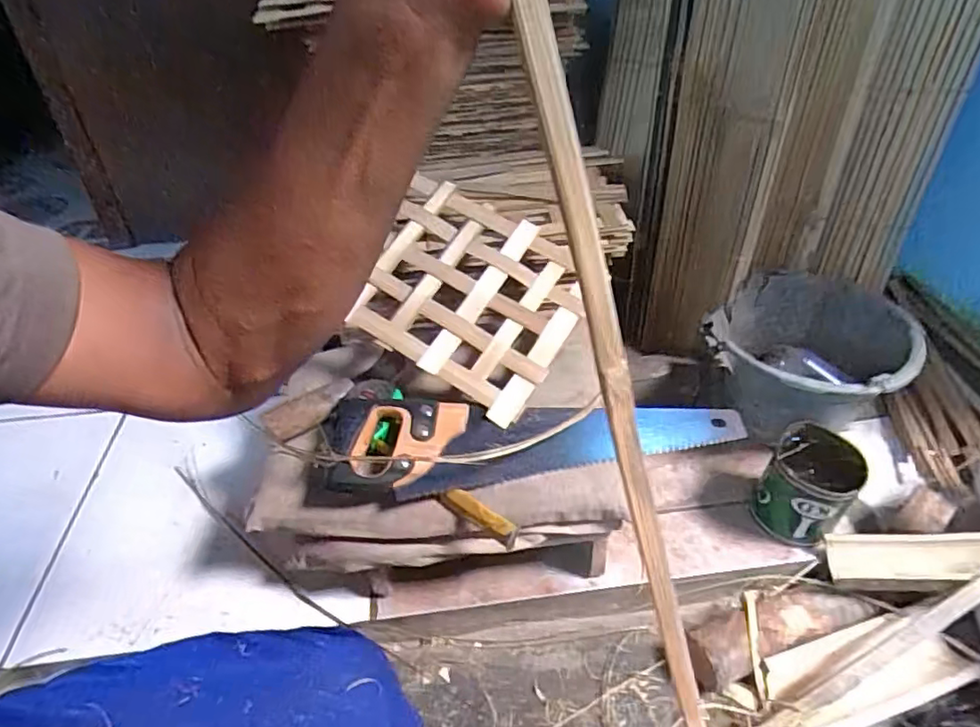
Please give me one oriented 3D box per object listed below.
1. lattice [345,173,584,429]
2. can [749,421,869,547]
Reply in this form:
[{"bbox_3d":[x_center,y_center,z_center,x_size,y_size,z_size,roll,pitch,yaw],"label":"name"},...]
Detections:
[{"bbox_3d":[-0.032,-0.090,0.731,0.274,0.020,0.236,30,74,12],"label":"lattice"},{"bbox_3d":[0.390,0.152,0.725,0.097,0.115,0.098,-1,39,1],"label":"can"}]

